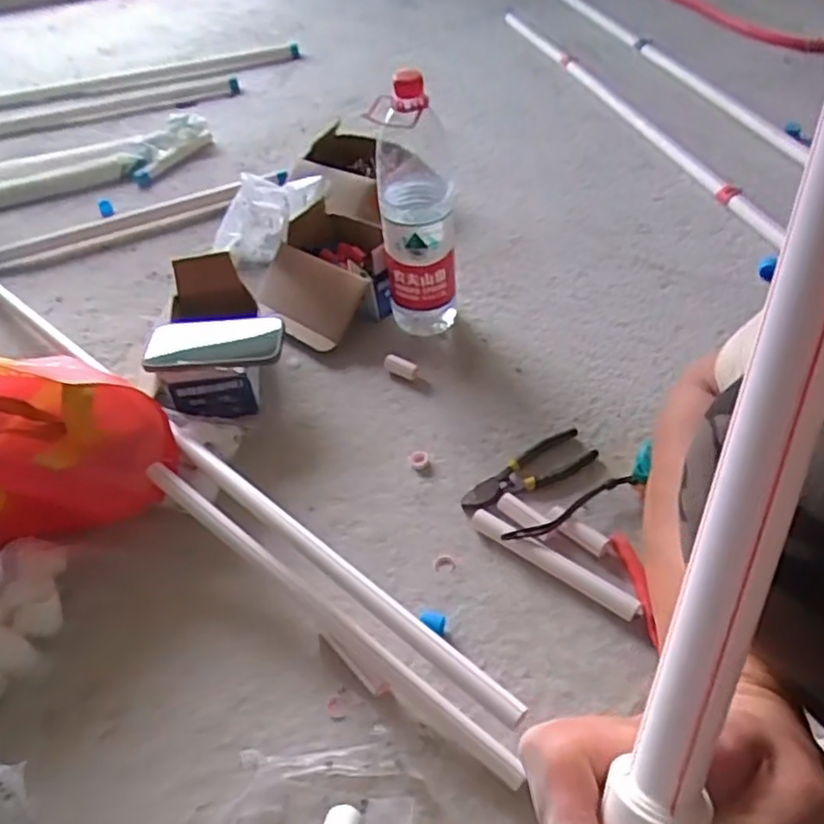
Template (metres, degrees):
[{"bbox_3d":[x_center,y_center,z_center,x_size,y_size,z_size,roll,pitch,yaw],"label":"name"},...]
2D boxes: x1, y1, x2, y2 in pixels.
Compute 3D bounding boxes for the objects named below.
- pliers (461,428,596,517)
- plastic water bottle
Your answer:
[{"bbox_3d":[0.125,0.065,0.728,0.163,0.019,0.056,-29,50,-19],"label":"pliers"},{"bbox_3d":[0.007,-0.237,0.827,0.088,0.309,0.097,-4,47,3],"label":"plastic water bottle"}]

